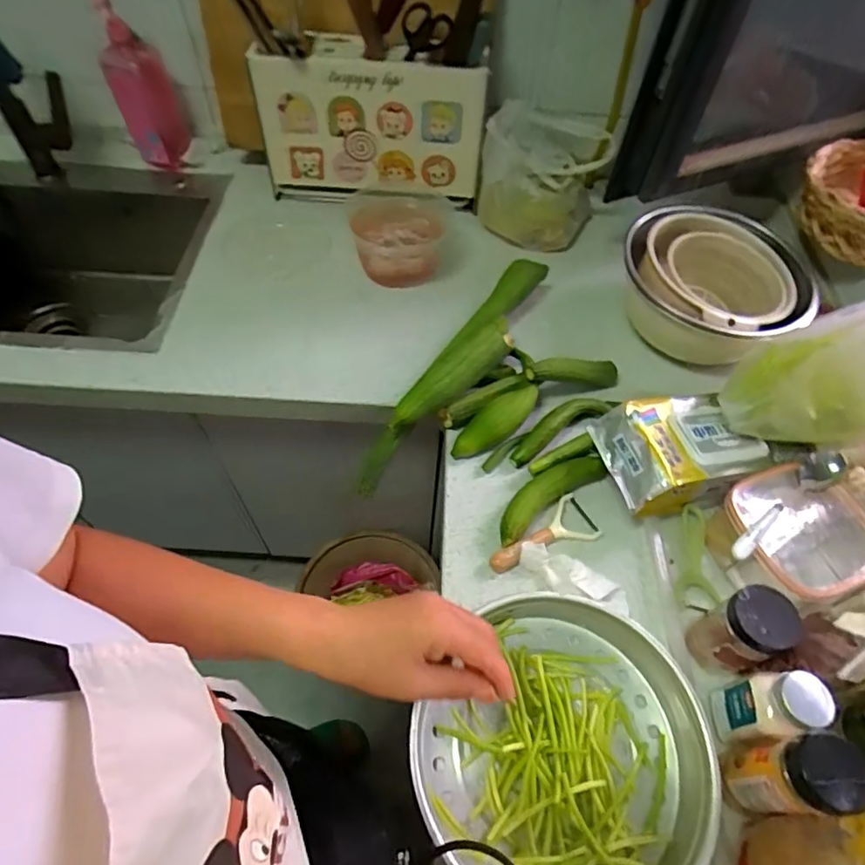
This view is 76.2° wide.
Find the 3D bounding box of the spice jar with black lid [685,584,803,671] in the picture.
[{"bbox_3d":[0.298,0.196,0.539,0.052,0.116,0.062,-17,58,-14],"label":"spice jar with black lid"}]

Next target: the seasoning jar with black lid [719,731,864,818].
[{"bbox_3d":[0.293,0.286,0.456,0.052,0.129,0.052,1,56,-2],"label":"seasoning jar with black lid"}]

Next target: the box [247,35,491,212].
[{"bbox_3d":[-0.099,-0.486,0.906,0.356,0.224,0.066,7,56,2],"label":"box"}]

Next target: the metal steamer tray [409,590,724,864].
[{"bbox_3d":[0.118,0.284,0.503,0.254,0.063,0.259,-8,57,-8],"label":"metal steamer tray"}]

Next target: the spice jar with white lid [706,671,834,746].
[{"bbox_3d":[0.298,0.248,0.497,0.049,0.113,0.049,1,56,-2],"label":"spice jar with white lid"}]

